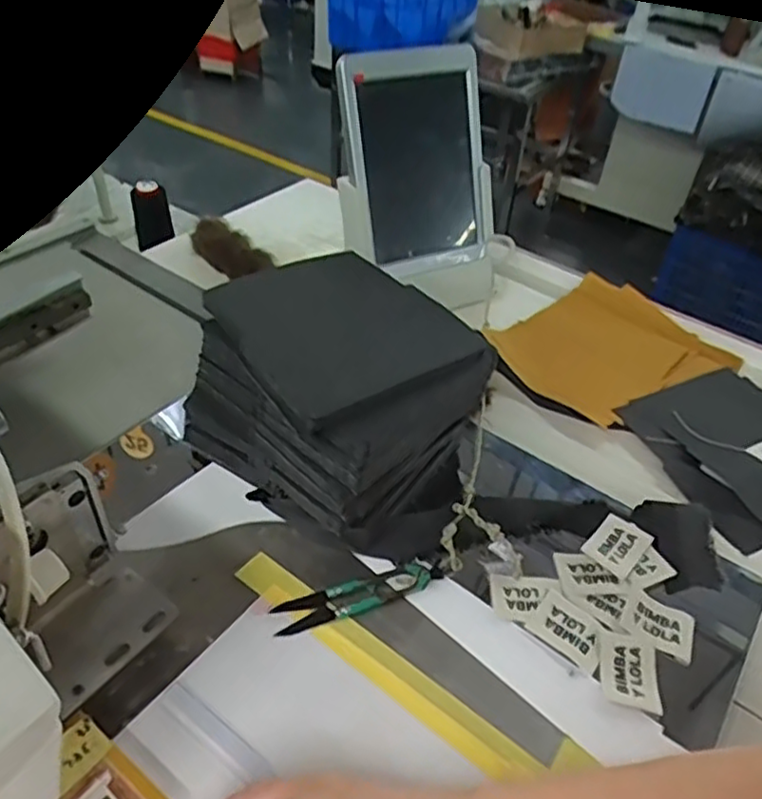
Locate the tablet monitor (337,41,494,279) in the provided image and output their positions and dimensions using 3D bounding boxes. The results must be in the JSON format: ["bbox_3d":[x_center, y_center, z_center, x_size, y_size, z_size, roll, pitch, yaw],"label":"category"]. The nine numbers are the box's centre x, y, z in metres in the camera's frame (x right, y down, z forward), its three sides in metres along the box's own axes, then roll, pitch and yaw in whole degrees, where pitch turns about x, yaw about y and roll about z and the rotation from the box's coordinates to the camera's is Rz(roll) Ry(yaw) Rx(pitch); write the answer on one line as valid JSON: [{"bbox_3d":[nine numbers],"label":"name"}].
[{"bbox_3d":[0.033,-0.224,0.638,0.145,0.197,0.023,-15,28,-15],"label":"tablet monitor"}]

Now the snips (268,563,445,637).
[{"bbox_3d":[-0.013,0.126,0.437,0.112,0.010,0.025,-13,46,-20],"label":"snips"}]

